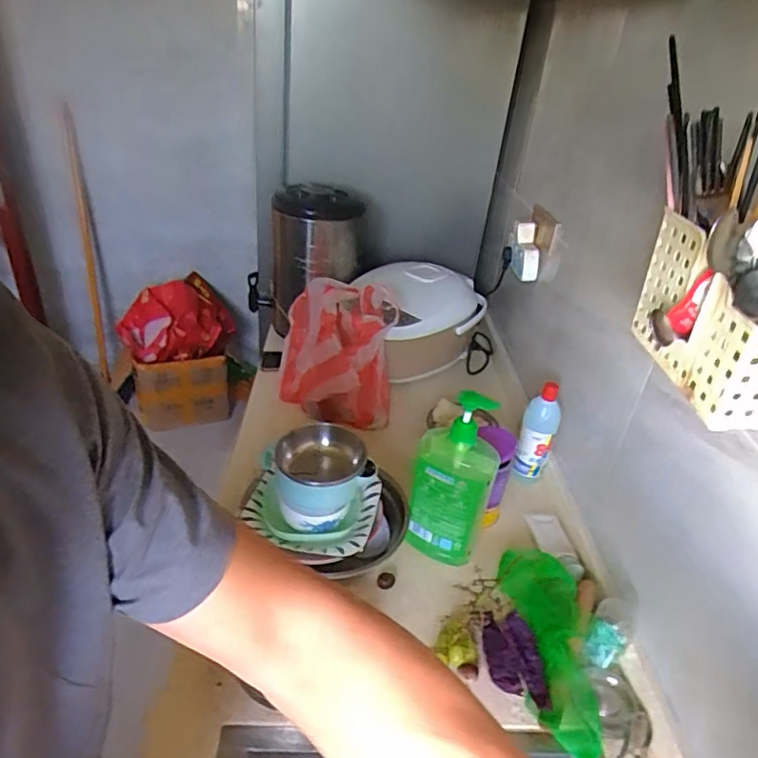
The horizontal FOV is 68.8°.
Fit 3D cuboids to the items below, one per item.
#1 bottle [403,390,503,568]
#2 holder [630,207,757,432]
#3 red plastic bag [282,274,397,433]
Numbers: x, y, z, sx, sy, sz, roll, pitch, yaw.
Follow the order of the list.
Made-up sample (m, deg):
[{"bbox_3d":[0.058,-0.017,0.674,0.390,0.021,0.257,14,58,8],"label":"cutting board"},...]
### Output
[{"bbox_3d":[0.110,0.134,0.808,0.113,0.257,0.073,17,34,16],"label":"bottle"},{"bbox_3d":[0.313,-0.058,0.511,0.081,0.134,0.185,0,33,-11],"label":"holder"},{"bbox_3d":[-0.087,-0.055,1.126,0.230,0.247,0.203,5,32,-3],"label":"red plastic bag"}]

